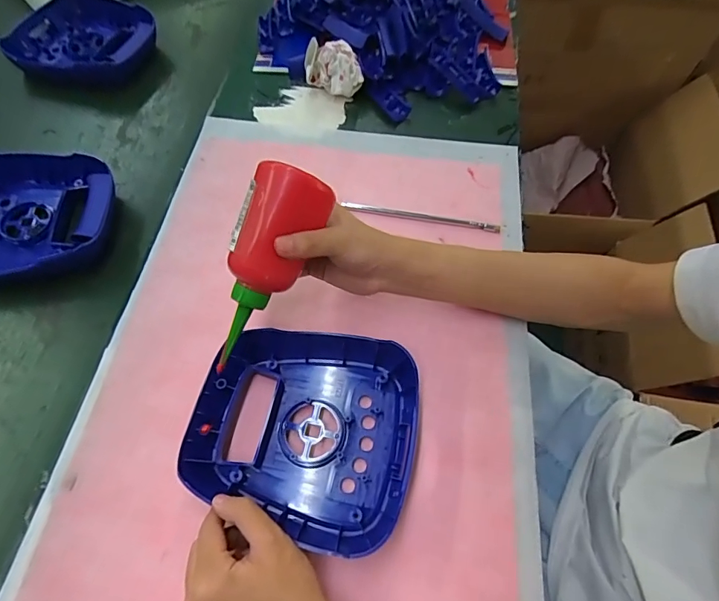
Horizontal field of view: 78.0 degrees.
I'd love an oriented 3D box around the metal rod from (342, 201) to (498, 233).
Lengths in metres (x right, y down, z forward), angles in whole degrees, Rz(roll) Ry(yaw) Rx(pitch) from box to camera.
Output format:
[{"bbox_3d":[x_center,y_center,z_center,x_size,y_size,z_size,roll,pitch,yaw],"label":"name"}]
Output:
[{"bbox_3d":[0.071,-0.096,0.506,0.175,0.012,0.011,9,62,3],"label":"metal rod"}]

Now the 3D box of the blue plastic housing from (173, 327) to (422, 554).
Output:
[{"bbox_3d":[-0.045,0.106,0.372,0.179,0.039,0.162,11,62,4],"label":"blue plastic housing"}]

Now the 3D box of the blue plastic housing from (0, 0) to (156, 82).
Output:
[{"bbox_3d":[-0.387,-0.362,0.629,0.202,0.043,0.166,21,63,10],"label":"blue plastic housing"}]

